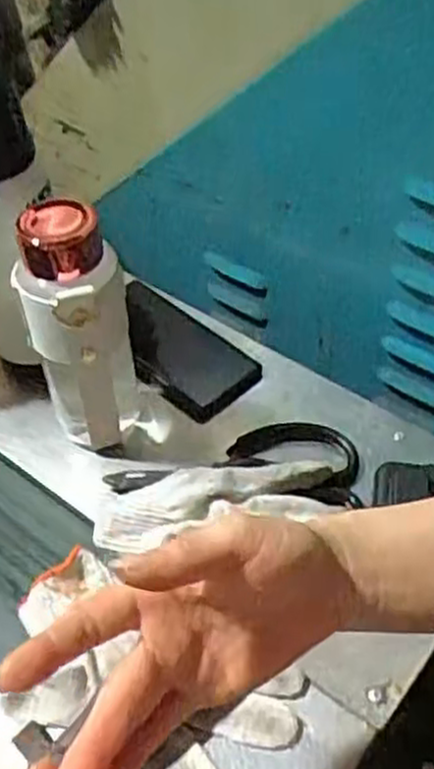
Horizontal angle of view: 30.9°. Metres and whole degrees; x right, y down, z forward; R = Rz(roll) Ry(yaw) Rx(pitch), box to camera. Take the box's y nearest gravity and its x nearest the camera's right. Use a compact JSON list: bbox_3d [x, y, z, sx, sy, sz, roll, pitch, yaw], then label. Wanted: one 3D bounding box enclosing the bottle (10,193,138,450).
[{"bbox_3d":[-0.094,-0.031,0.557,0.068,0.207,0.055,-15,45,-10],"label":"bottle"}]

